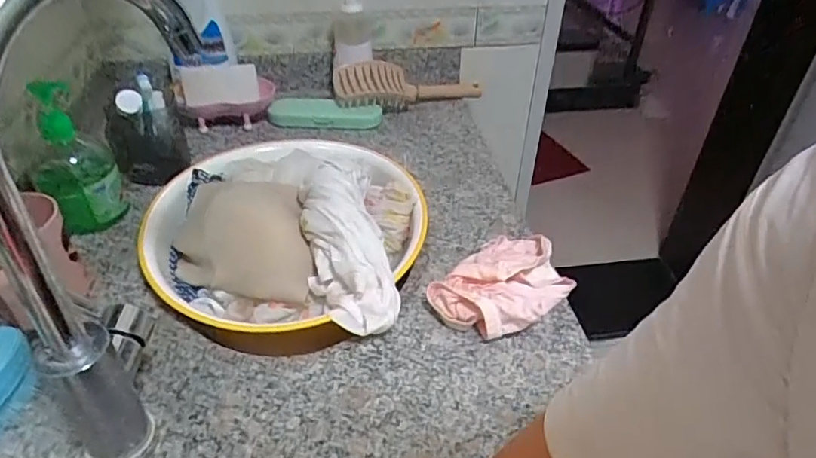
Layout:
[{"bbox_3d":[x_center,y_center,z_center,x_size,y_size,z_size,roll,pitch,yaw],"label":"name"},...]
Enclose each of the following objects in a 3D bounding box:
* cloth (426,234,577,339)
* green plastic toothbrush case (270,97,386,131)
[{"bbox_3d":[0.101,0.050,0.563,0.106,0.032,0.148,27,45,28],"label":"cloth"},{"bbox_3d":[-0.122,-0.176,0.835,0.163,0.035,0.039,4,39,3],"label":"green plastic toothbrush case"}]

